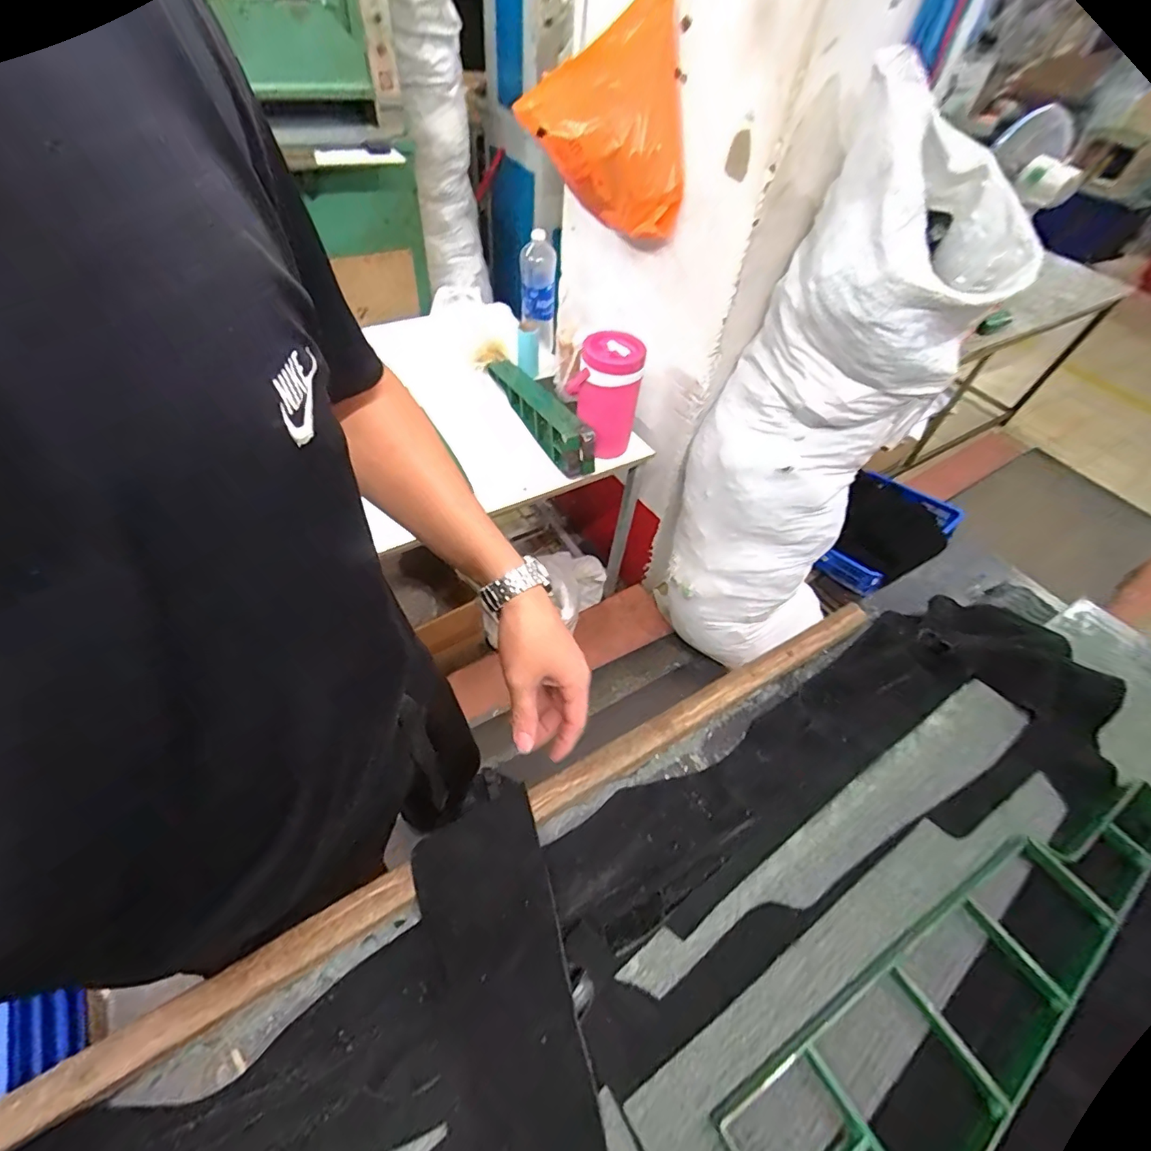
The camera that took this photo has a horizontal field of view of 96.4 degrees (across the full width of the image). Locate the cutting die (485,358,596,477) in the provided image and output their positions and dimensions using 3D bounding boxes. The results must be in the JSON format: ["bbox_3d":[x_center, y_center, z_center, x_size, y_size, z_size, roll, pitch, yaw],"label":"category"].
[{"bbox_3d":[-0.102,-0.424,1.317,0.077,0.113,0.511,-22,56,-21],"label":"cutting die"}]

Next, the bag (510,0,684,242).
[{"bbox_3d":[0.067,-0.897,1.031,0.332,0.335,0.159,9,51,2],"label":"bag"}]

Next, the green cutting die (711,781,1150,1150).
[{"bbox_3d":[0.307,0.292,0.367,0.450,0.024,0.105,-22,57,-21],"label":"green cutting die"}]

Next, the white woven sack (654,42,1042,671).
[{"bbox_3d":[0.483,-0.261,1.154,0.401,1.085,0.359,11,51,4],"label":"white woven sack"}]

